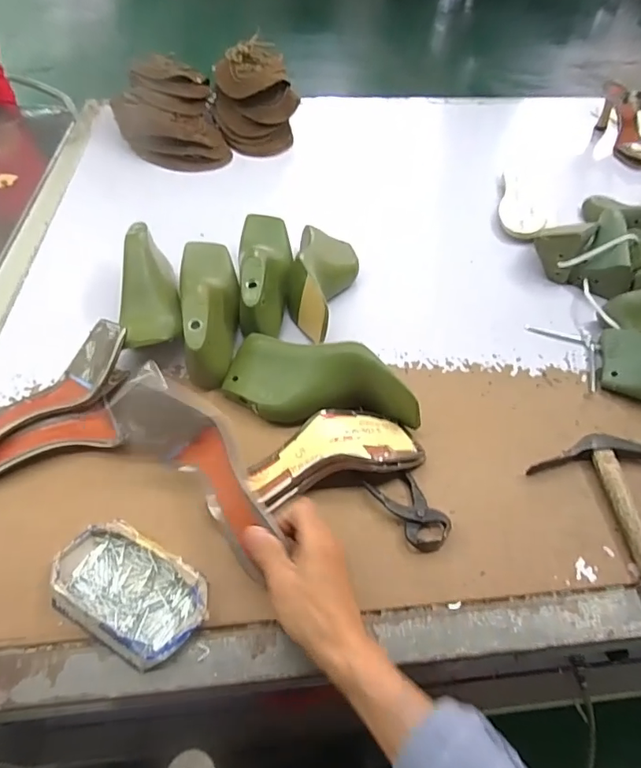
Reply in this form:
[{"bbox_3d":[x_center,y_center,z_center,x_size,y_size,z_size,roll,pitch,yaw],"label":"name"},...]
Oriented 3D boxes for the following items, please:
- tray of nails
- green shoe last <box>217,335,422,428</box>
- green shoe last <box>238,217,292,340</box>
[{"bbox_3d":[-0.163,0.171,0.414,0.137,0.028,0.078,25,53,17],"label":"tray of nails"},{"bbox_3d":[-0.001,0.002,0.536,0.218,0.077,0.077,16,51,10],"label":"green shoe last"},{"bbox_3d":[-0.074,-0.159,0.662,0.071,0.083,0.228,0,50,-3],"label":"green shoe last"}]

